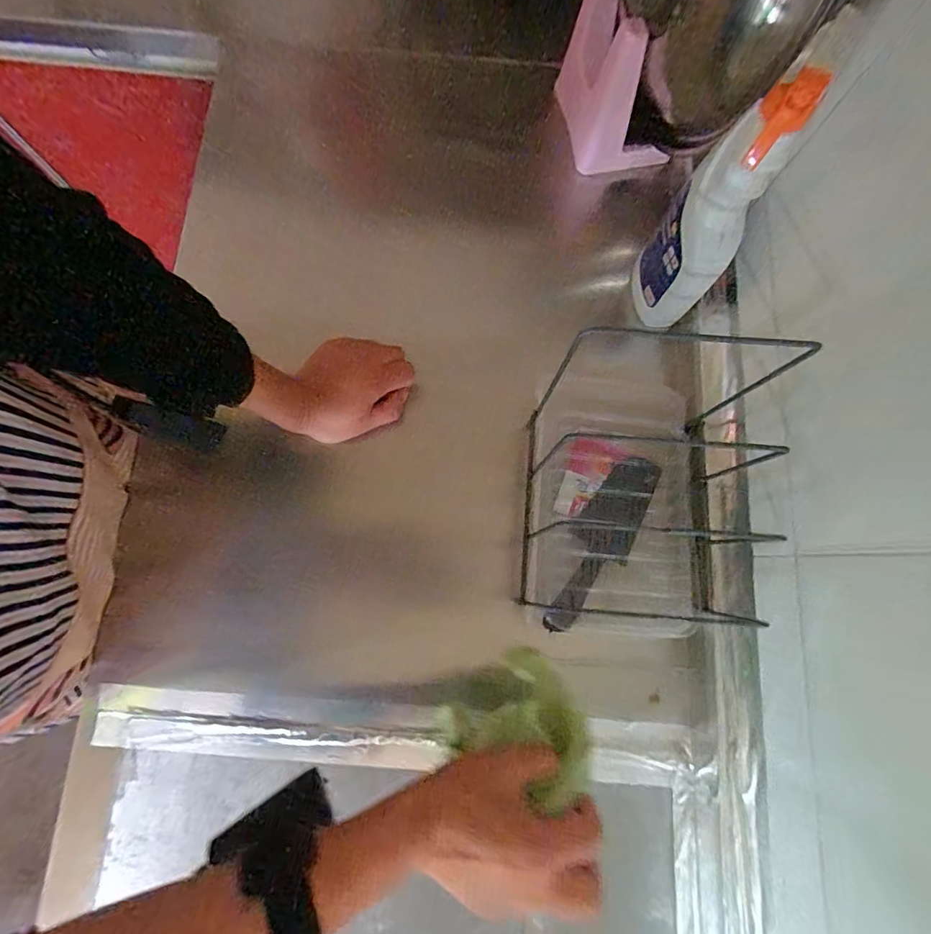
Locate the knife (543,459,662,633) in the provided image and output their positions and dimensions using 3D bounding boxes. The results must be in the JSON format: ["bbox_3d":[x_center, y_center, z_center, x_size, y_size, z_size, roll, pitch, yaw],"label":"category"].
[{"bbox_3d":[0.121,0.066,0.409,0.051,0.017,0.169,24,76,11],"label":"knife"}]

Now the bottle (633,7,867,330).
[{"bbox_3d":[0.201,-0.211,0.369,0.065,0.224,0.092,29,80,4],"label":"bottle"}]

